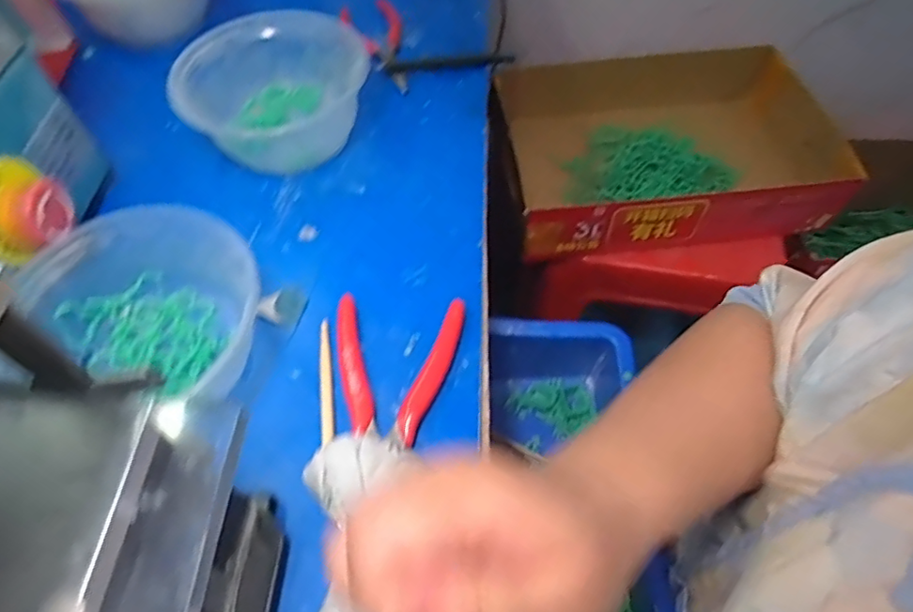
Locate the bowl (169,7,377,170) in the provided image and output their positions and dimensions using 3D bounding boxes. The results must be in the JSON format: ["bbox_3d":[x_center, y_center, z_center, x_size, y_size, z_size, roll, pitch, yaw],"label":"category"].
[{"bbox_3d":[-0.137,-0.158,0.433,0.115,0.061,0.126,18,59,13],"label":"bowl"}]

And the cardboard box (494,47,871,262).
[{"bbox_3d":[0.284,-0.212,0.773,0.433,0.095,0.272,-5,57,-2],"label":"cardboard box"}]

